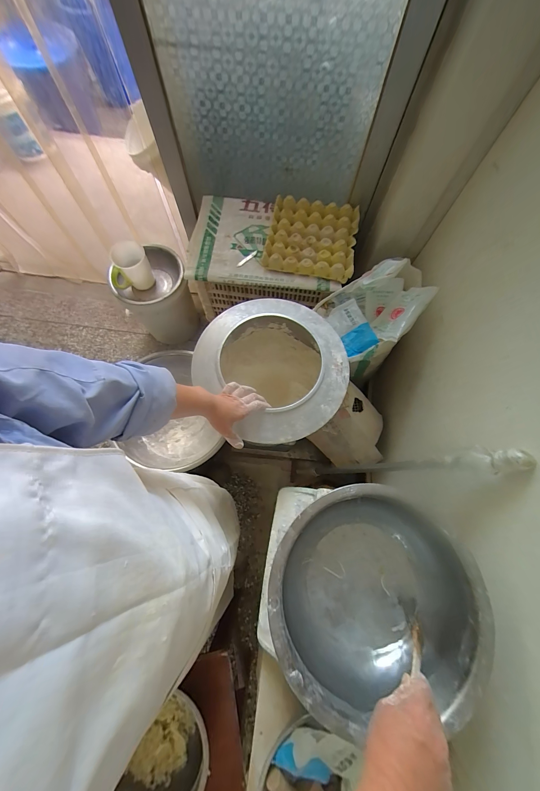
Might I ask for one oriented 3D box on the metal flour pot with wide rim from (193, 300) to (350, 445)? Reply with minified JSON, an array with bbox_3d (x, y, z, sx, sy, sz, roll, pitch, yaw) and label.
[{"bbox_3d":[0.010,-0.057,0.705,0.321,0.206,0.351,0,73,-1],"label":"metal flour pot with wide rim"}]

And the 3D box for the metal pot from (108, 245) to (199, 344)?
[{"bbox_3d":[-0.500,-0.428,1.265,0.291,0.409,0.263,-27,75,-9],"label":"metal pot"}]

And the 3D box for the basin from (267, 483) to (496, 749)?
[{"bbox_3d":[0.167,0.323,0.463,0.325,0.096,0.309,0,73,-1],"label":"basin"}]

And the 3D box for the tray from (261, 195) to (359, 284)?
[{"bbox_3d":[0.144,-0.530,0.894,0.286,0.041,0.286,11,73,3],"label":"tray"}]

